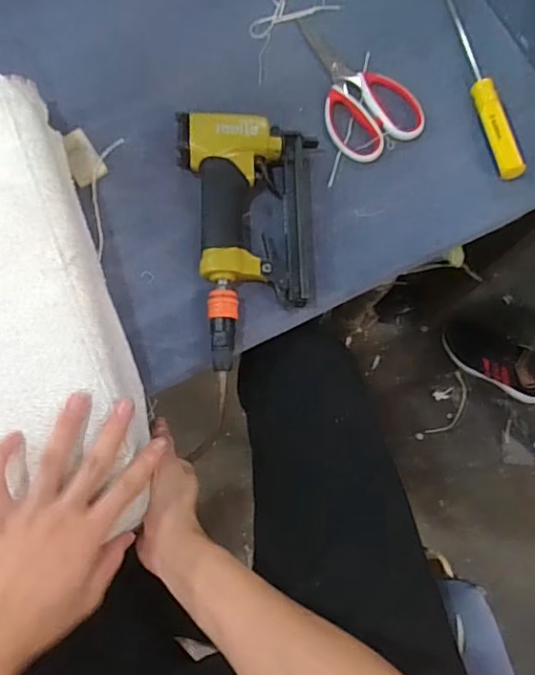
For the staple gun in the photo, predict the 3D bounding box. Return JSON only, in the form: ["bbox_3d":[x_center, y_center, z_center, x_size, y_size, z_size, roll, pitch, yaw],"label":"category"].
[{"bbox_3d":[-0.009,-0.102,0.529,0.134,0.048,0.252,-8,77,-4],"label":"staple gun"}]

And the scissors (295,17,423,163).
[{"bbox_3d":[0.086,-0.282,0.589,0.098,0.008,0.190,-32,80,-9],"label":"scissors"}]

